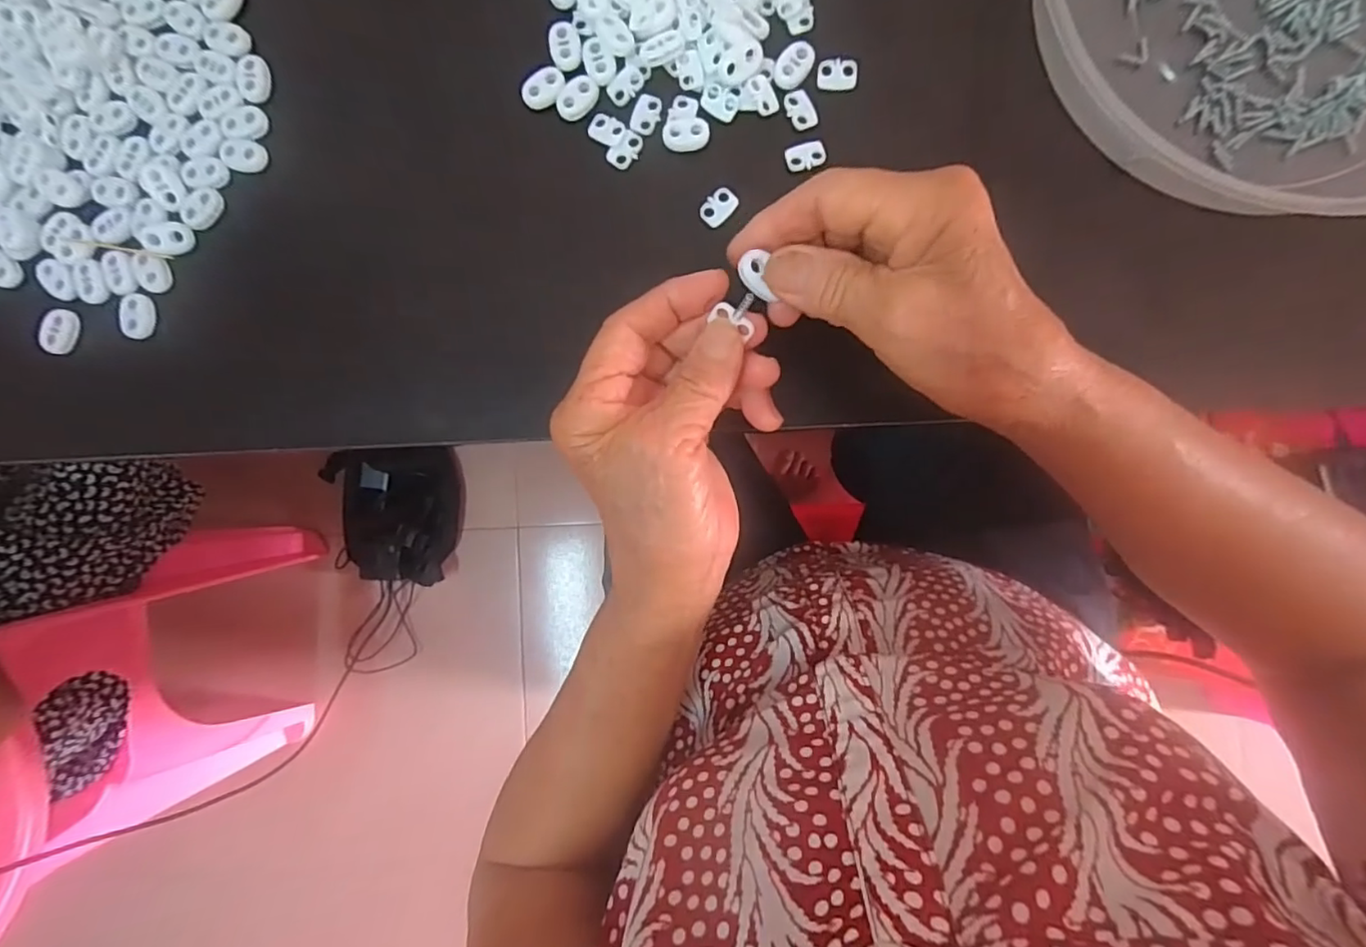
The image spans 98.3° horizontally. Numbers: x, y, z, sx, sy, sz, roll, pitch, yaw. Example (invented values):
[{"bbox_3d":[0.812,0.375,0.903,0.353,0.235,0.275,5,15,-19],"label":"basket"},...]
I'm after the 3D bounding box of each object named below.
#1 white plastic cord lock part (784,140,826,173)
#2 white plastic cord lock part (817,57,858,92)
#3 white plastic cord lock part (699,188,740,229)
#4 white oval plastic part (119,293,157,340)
[{"bbox_3d":[0.060,-0.154,0.285,0.019,0.004,0.012,-8,88,2],"label":"white plastic cord lock part"},{"bbox_3d":[0.075,-0.193,0.286,0.020,0.004,0.014,3,88,2],"label":"white plastic cord lock part"},{"bbox_3d":[0.018,-0.130,0.288,0.020,0.004,0.014,-39,87,1],"label":"white plastic cord lock part"},{"bbox_3d":[-0.273,-0.078,0.296,0.011,0.010,0.022,8,88,2],"label":"white oval plastic part"}]

